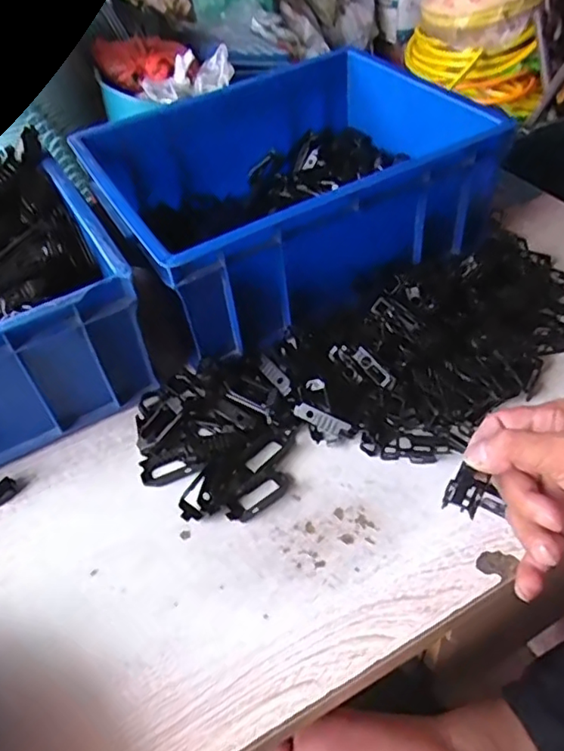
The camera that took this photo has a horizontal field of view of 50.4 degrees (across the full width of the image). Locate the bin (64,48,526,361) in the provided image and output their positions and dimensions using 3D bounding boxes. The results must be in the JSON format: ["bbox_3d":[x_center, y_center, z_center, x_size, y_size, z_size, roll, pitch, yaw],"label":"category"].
[{"bbox_3d":[0.005,-0.186,0.589,0.336,0.131,0.272,-25,49,-16],"label":"bin"}]

